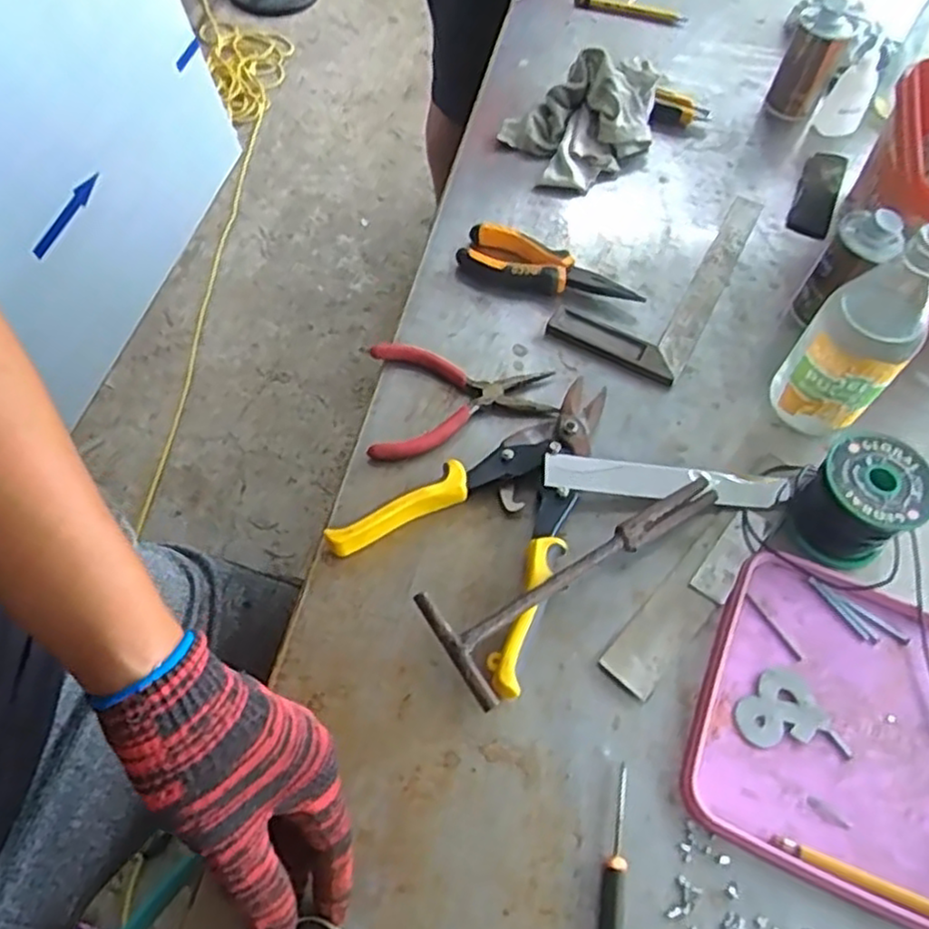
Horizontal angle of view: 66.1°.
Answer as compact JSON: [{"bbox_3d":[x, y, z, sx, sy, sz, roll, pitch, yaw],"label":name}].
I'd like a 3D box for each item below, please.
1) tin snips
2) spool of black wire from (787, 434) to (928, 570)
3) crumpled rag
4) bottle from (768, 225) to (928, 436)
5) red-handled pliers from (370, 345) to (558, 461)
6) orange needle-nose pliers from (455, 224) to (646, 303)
[{"bbox_3d":[0.039,0.029,0.493,0.150,0.028,0.215,39,66,17],"label":"tin snips"},{"bbox_3d":[0.265,0.026,0.483,0.073,0.065,0.067,1,61,-3],"label":"spool of black wire"},{"bbox_3d":[0.119,-0.339,0.697,0.158,0.056,0.114,-40,70,-22],"label":"crumpled rag"},{"bbox_3d":[0.268,-0.085,0.491,0.061,0.171,0.055,24,62,10],"label":"bottle"},{"bbox_3d":[-0.001,-0.052,0.546,0.138,0.011,0.099,-3,61,-5],"label":"red-handled pliers"},{"bbox_3d":[0.072,-0.165,0.610,0.155,0.023,0.040,22,62,9],"label":"orange needle-nose pliers"}]

